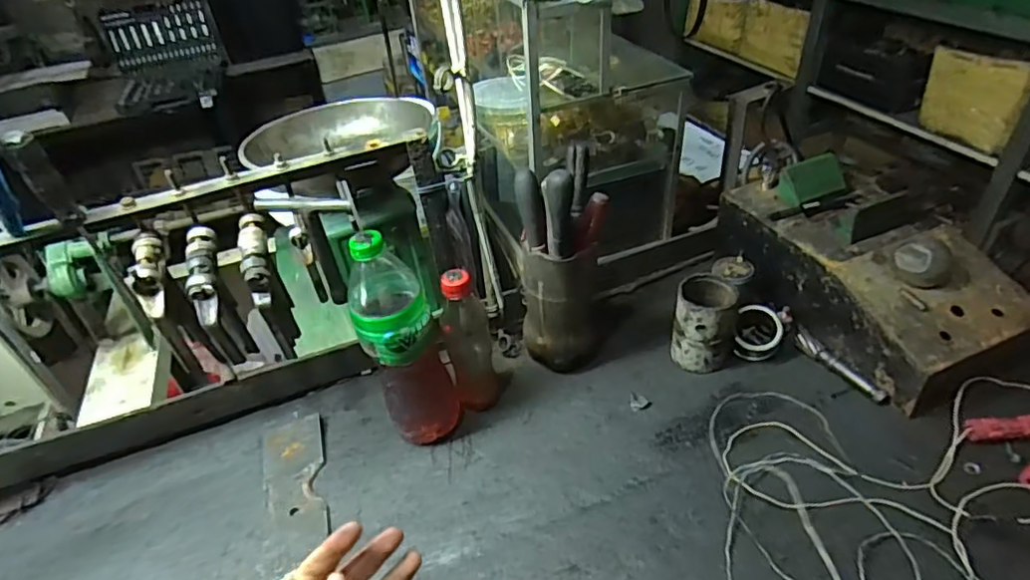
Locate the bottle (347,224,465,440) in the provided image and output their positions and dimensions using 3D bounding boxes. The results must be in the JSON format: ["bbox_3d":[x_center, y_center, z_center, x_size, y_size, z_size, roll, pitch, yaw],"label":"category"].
[{"bbox_3d":[-0.116,0.061,0.623,0.083,0.271,0.066,-16,40,-12],"label":"bottle"}]

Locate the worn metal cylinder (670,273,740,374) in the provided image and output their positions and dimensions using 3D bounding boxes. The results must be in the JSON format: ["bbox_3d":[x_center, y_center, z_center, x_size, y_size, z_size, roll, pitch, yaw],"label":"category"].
[{"bbox_3d":[0.236,0.040,0.721,0.074,0.099,0.076,9,43,19],"label":"worn metal cylinder"}]

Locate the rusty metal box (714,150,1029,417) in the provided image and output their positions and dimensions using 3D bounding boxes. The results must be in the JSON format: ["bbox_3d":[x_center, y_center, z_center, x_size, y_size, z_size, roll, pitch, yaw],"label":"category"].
[{"bbox_3d":[0.441,-0.034,0.748,0.189,0.134,0.346,-21,42,-15],"label":"rusty metal box"}]

